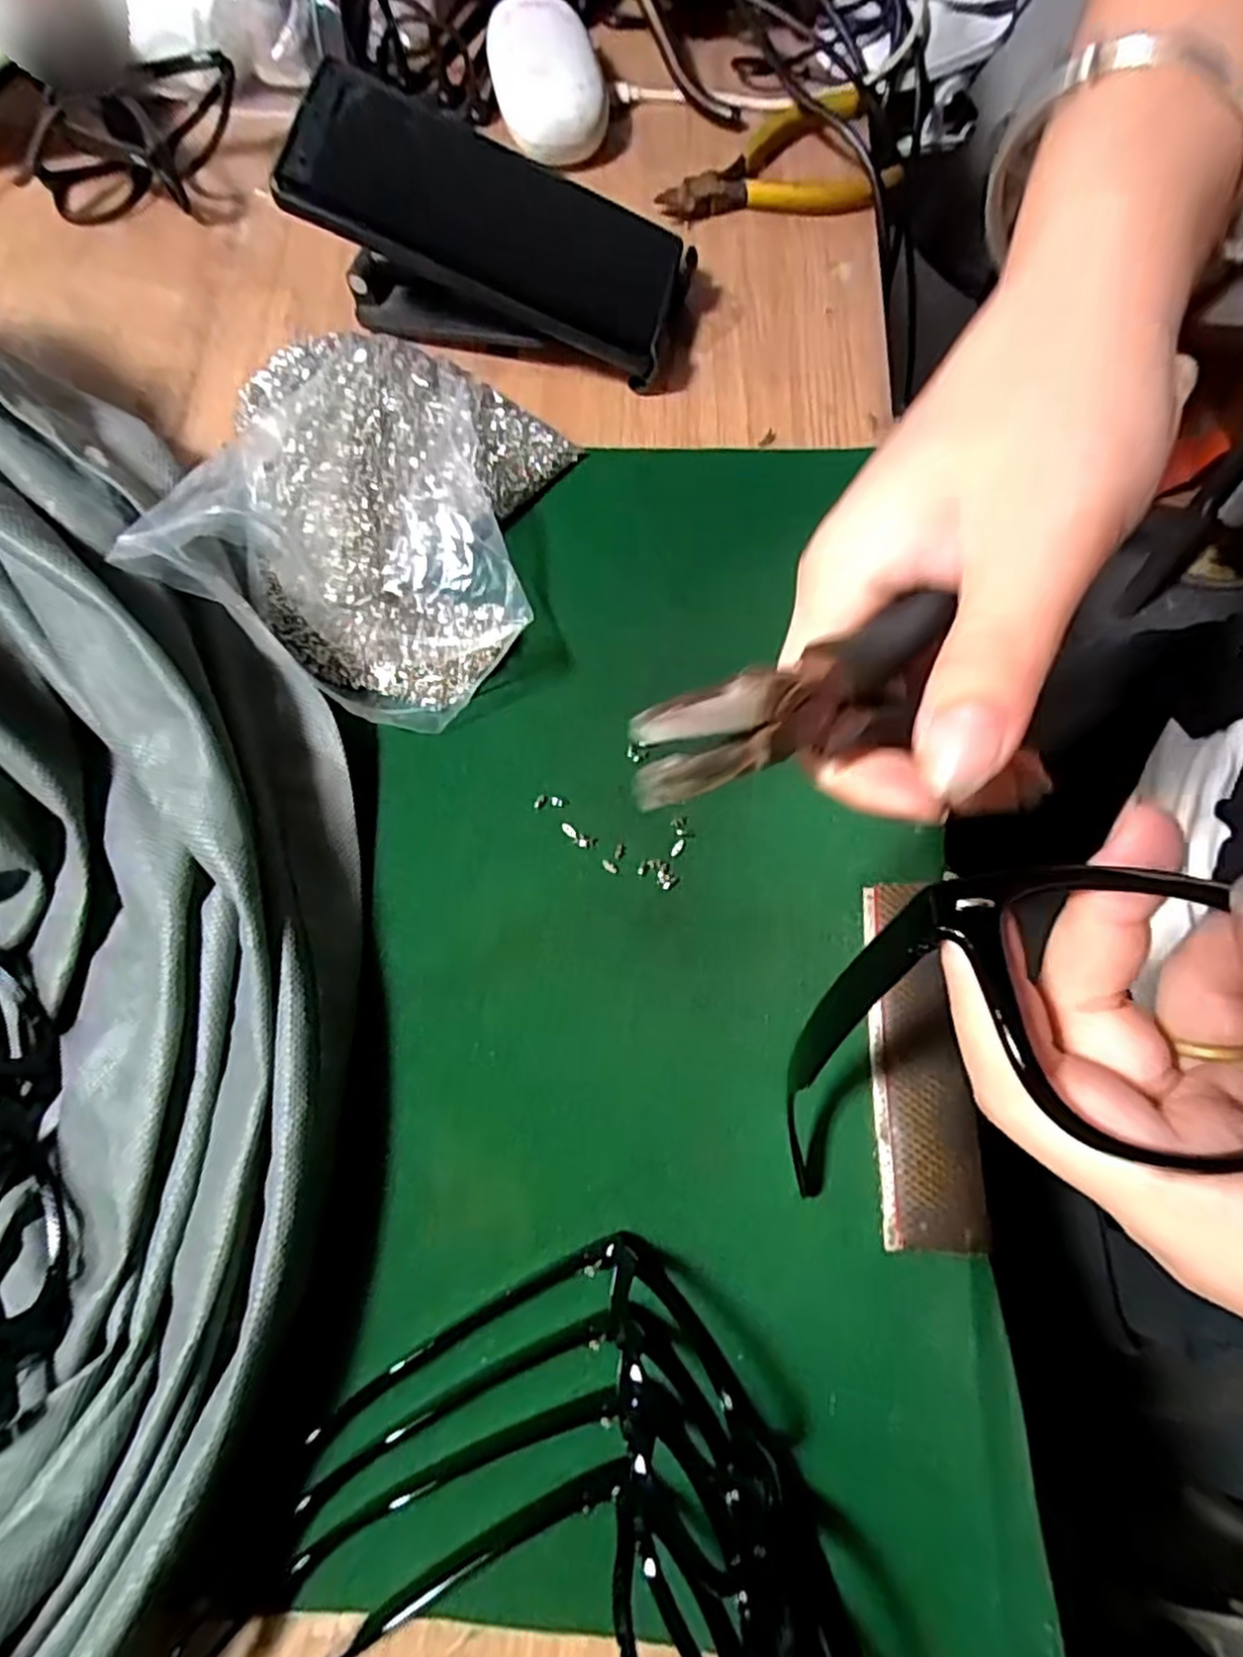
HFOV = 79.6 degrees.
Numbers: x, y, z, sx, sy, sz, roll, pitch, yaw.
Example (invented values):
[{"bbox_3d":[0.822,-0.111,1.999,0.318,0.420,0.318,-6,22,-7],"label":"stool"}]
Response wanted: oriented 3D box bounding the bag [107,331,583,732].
[{"bbox_3d":[-0.099,-0.131,0.311,0.145,0.039,0.147,26,76,10],"label":"bag"}]

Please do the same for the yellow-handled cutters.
[{"bbox_3d":[0.074,-0.344,0.381,0.112,0.013,0.076,-8,73,0],"label":"yellow-handled cutters"}]

